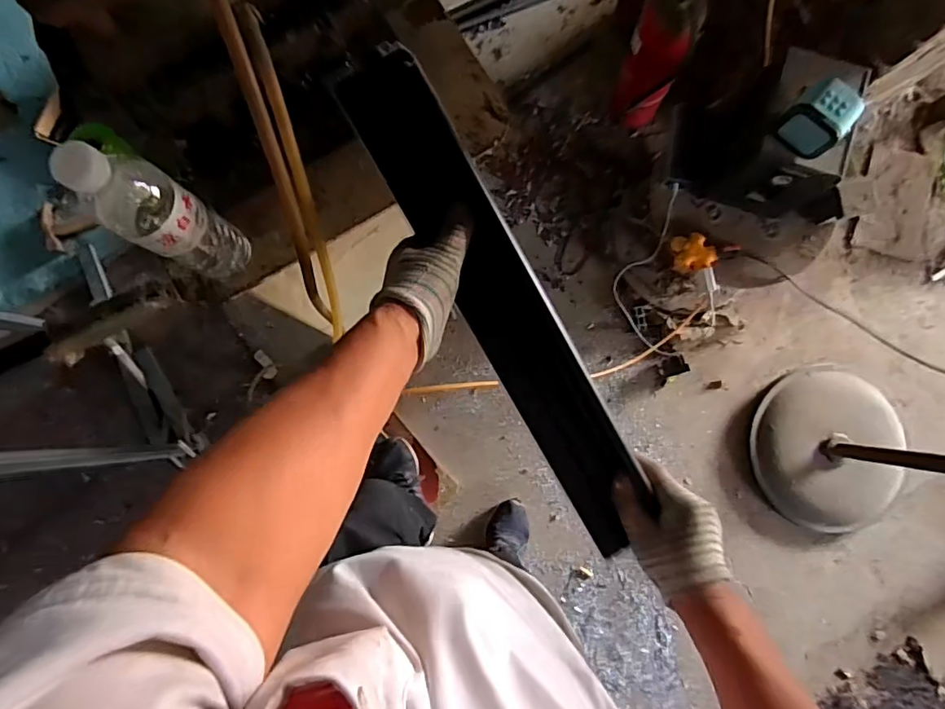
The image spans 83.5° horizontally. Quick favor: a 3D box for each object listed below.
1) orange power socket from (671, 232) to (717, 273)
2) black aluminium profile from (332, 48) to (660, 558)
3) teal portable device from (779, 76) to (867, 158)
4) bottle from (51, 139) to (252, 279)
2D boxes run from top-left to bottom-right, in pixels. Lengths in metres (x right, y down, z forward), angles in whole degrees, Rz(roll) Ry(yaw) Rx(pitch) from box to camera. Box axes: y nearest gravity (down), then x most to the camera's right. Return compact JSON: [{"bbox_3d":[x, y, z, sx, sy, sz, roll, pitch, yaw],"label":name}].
[{"bbox_3d":[0.442,-0.204,1.066,0.070,0.046,0.075,0,85,-2],"label":"orange power socket"},{"bbox_3d":[0.030,-0.040,0.486,0.078,0.014,0.485,-28,99,15],"label":"black aluminium profile"},{"bbox_3d":[0.533,-0.364,0.817,0.089,0.082,0.073,44,85,2],"label":"teal portable device"},{"bbox_3d":[-0.262,-0.114,0.459,0.055,0.214,0.063,33,85,1],"label":"bottle"}]

